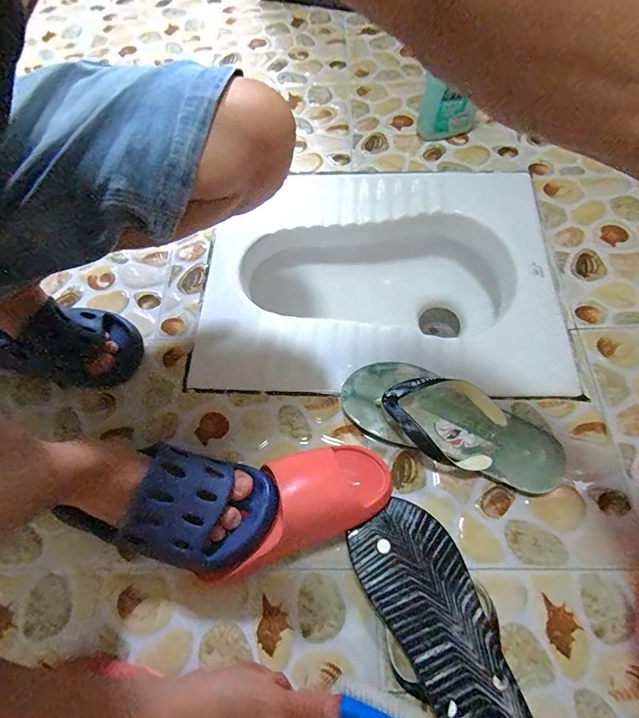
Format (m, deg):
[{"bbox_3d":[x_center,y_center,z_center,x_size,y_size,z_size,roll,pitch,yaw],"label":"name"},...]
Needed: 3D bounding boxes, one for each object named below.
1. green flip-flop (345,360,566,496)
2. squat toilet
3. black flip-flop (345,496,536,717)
[{"bbox_3d":[0.158,0.076,0.513,0.270,0.045,0.113,24,67,14],"label":"green flip-flop"},{"bbox_3d":[0.091,-0.098,0.726,0.517,0.188,0.419,3,63,4],"label":"squat toilet"},{"bbox_3d":[0.120,0.274,0.420,0.106,0.042,0.247,-22,64,-8],"label":"black flip-flop"}]

